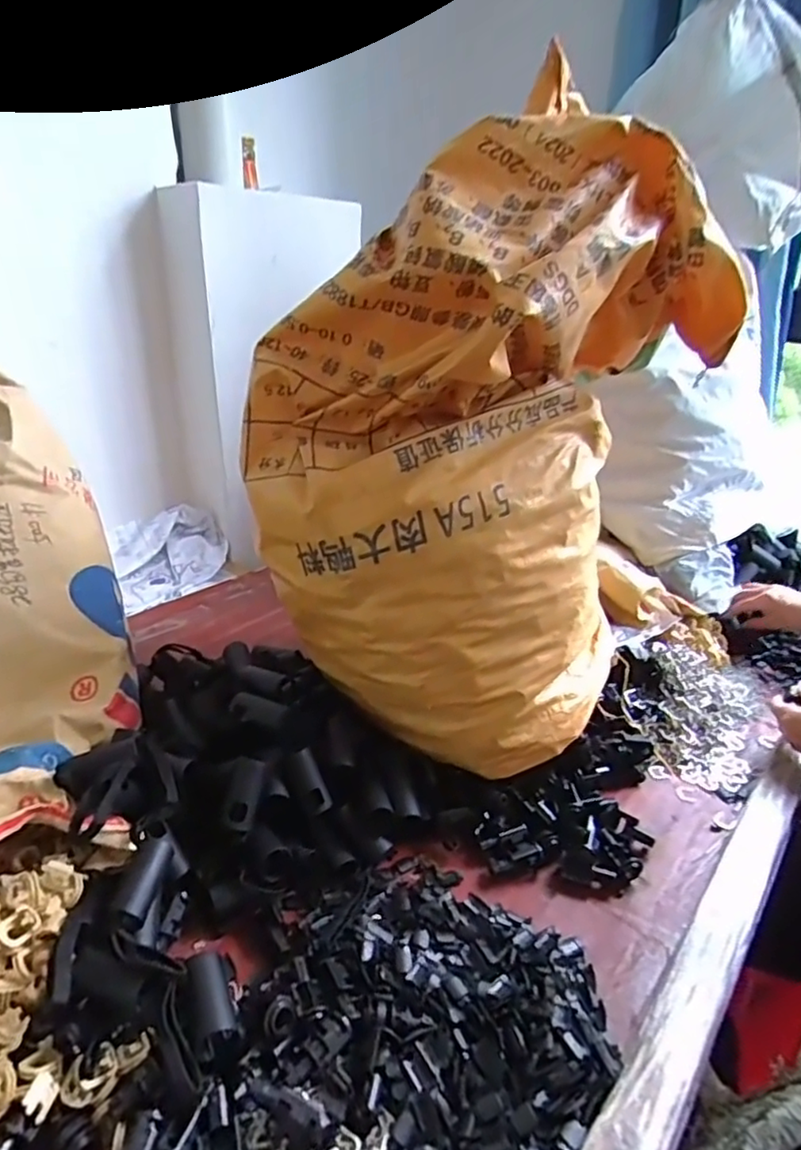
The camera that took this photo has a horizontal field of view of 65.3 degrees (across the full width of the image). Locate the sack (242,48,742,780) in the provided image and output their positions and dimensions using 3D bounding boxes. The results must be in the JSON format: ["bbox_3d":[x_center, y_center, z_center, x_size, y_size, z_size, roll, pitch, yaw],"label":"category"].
[{"bbox_3d":[0.080,-0.114,0.645,0.365,0.534,0.309,-20,34,-39],"label":"sack"}]

